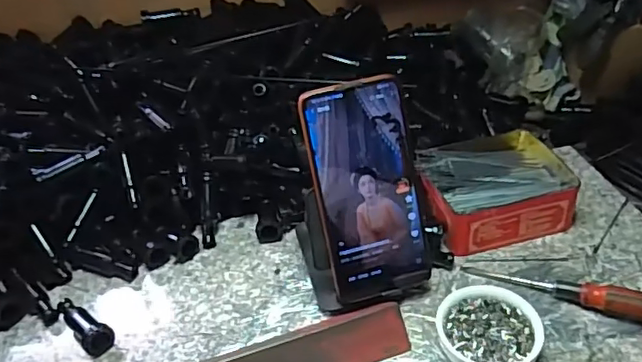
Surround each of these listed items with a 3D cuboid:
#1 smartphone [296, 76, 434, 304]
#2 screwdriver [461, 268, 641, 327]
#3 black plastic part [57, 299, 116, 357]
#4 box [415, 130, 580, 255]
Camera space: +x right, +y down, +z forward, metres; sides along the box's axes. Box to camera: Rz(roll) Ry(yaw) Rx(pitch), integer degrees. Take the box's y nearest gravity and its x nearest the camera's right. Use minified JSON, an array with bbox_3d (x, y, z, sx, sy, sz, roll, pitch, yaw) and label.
[{"bbox_3d":[0.036,0.008,0.425,0.076,0.163,0.007,-15,14,-10],"label":"smartphone"},{"bbox_3d":[0.191,0.084,0.449,0.153,0.024,0.020,13,42,24],"label":"screwdriver"},{"bbox_3d":[-0.192,0.114,0.458,0.071,0.021,0.022,28,49,36],"label":"black plastic part"},{"bbox_3d":[0.156,0.003,0.529,0.136,0.043,0.119,-15,38,-10],"label":"box"}]

